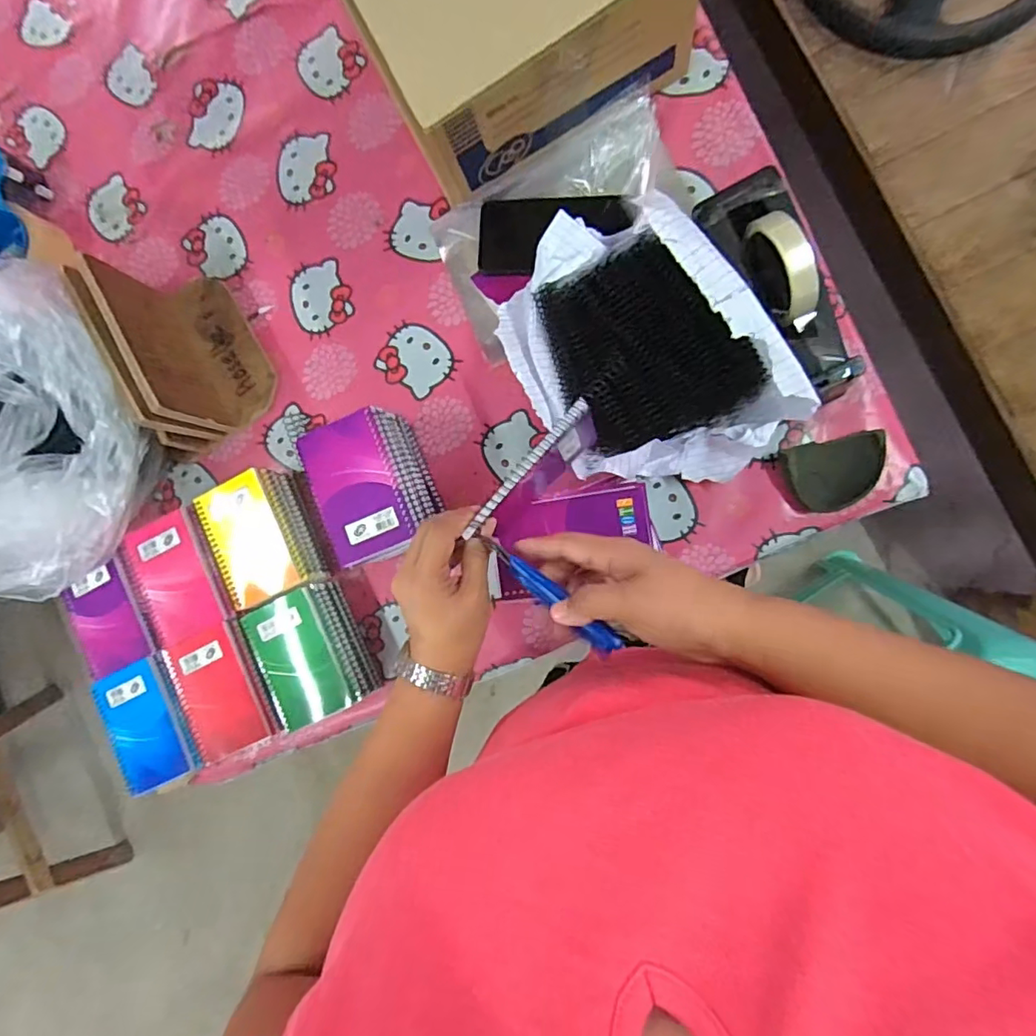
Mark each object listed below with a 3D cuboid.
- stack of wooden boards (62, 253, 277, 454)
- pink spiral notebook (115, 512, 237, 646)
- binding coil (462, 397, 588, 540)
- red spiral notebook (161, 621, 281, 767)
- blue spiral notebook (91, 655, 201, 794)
[{"bbox_3d":[-0.367,-0.189,0.604,0.114,0.125,0.196,-22,86,8],"label":"stack of wooden boards"},{"bbox_3d":[-0.378,0.064,0.608,0.099,0.016,0.133,-23,86,8],"label":"pink spiral notebook"},{"bbox_3d":[0.005,-0.035,0.401,0.010,0.006,0.128,42,91,8],"label":"binding coil"},{"bbox_3d":[-0.324,0.189,0.600,0.101,0.018,0.132,-21,86,8],"label":"red spiral notebook"},{"bbox_3d":[-0.410,0.229,0.614,0.090,0.019,0.135,-20,86,8],"label":"blue spiral notebook"}]

